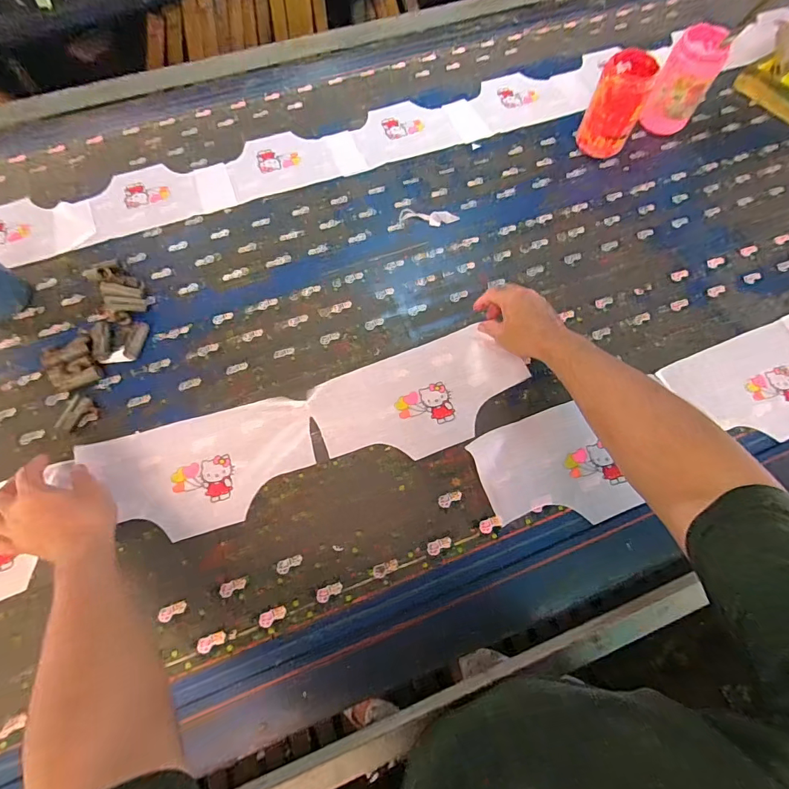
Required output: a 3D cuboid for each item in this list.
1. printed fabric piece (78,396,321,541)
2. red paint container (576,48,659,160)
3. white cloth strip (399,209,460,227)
[{"bbox_3d":[-0.265,0.104,0.576,0.300,0.017,0.164,-15,67,-6],"label":"printed fabric piece"},{"bbox_3d":[0.414,-0.539,0.776,0.095,0.143,0.097,27,69,12],"label":"red paint container"},{"bbox_3d":[0.064,-0.325,0.756,0.107,0.010,0.034,8,67,4],"label":"white cloth strip"}]

